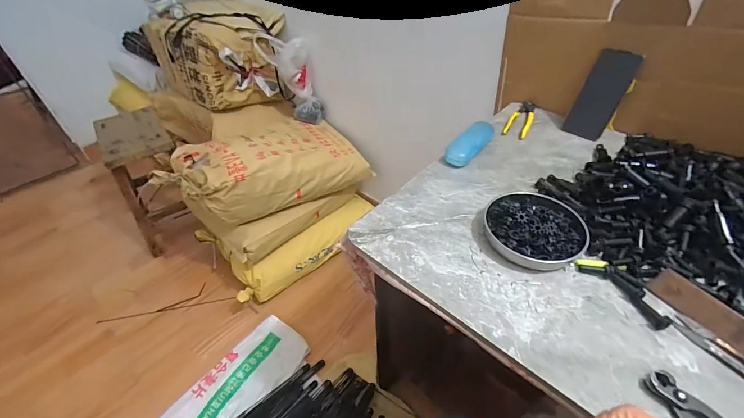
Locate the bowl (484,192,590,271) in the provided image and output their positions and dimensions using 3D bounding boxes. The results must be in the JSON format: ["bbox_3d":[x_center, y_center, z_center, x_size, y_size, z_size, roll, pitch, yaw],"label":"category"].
[{"bbox_3d":[0.236,0.022,0.491,0.136,0.027,0.141,-1,43,1],"label":"bowl"}]

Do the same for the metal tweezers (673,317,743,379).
[{"bbox_3d":[0.391,0.164,0.358,0.022,0.004,0.106,-35,49,-7],"label":"metal tweezers"}]

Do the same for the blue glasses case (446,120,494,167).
[{"bbox_3d":[0.201,-0.137,0.671,0.050,0.030,0.165,27,51,28],"label":"blue glasses case"}]

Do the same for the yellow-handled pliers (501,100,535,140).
[{"bbox_3d":[0.339,-0.207,0.743,0.047,0.013,0.163,21,48,23],"label":"yellow-handled pliers"}]

